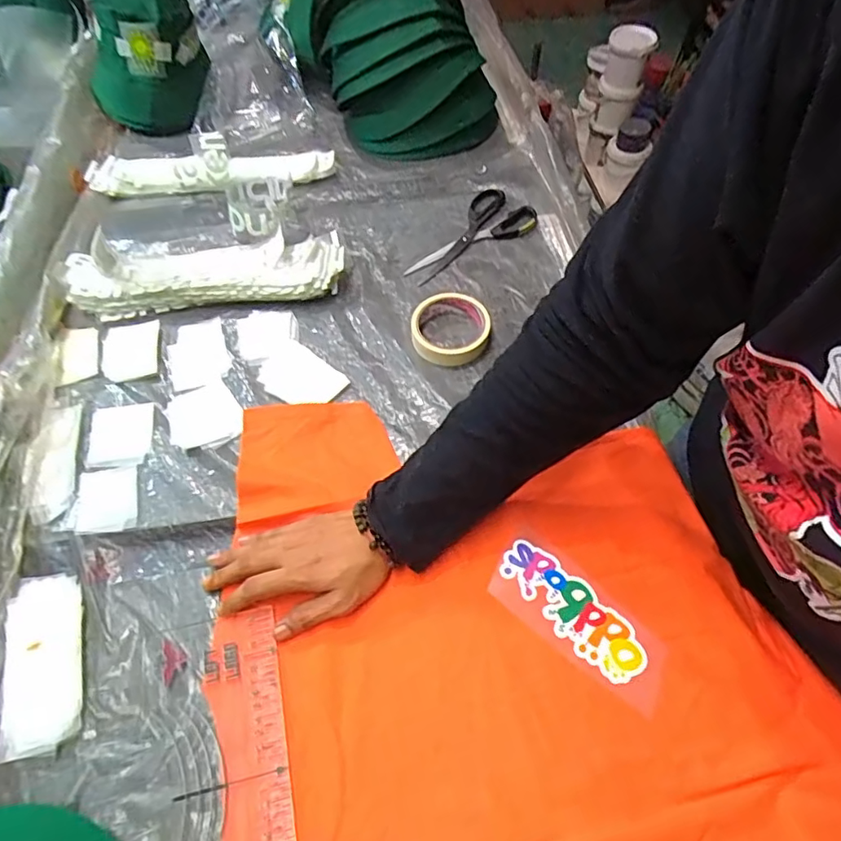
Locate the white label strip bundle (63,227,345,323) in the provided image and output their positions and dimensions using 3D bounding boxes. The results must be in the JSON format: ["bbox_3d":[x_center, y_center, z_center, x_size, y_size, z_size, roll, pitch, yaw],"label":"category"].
[{"bbox_3d":[-0.268,-0.195,0.695,0.342,0.049,0.116,-7,59,-2],"label":"white label strip bundle"}]

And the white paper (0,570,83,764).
[{"bbox_3d":[-0.329,0.206,0.479,0.060,0.013,0.148,-15,59,-7],"label":"white paper"}]

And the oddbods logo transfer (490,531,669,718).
[{"bbox_3d":[0.140,0.171,0.485,0.161,0.006,0.069,36,66,21],"label":"oddbods logo transfer"}]

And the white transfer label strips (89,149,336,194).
[{"bbox_3d":[-0.304,-0.360,0.797,0.352,0.043,0.066,-5,59,-1],"label":"white transfer label strips"}]

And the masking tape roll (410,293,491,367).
[{"bbox_3d":[0.034,-0.108,0.647,0.088,0.030,0.086,-1,59,2],"label":"masking tape roll"}]

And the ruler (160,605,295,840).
[{"bbox_3d":[-0.151,0.284,0.432,0.093,0.008,0.251,-15,59,-4],"label":"ruler"}]

